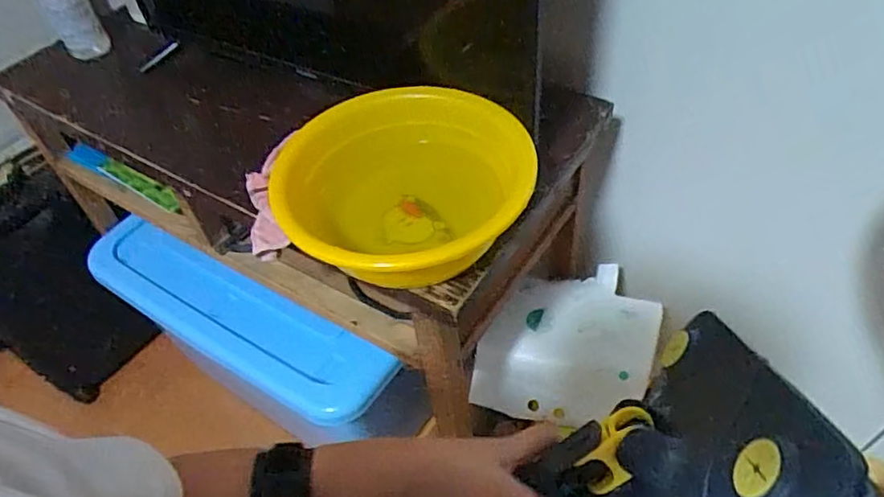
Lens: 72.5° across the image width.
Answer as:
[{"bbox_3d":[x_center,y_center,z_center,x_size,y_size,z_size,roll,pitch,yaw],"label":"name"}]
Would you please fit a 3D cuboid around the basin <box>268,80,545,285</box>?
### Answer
[{"bbox_3d":[-0.048,-0.062,0.683,0.248,0.089,0.281,-17,49,-9],"label":"basin"}]

